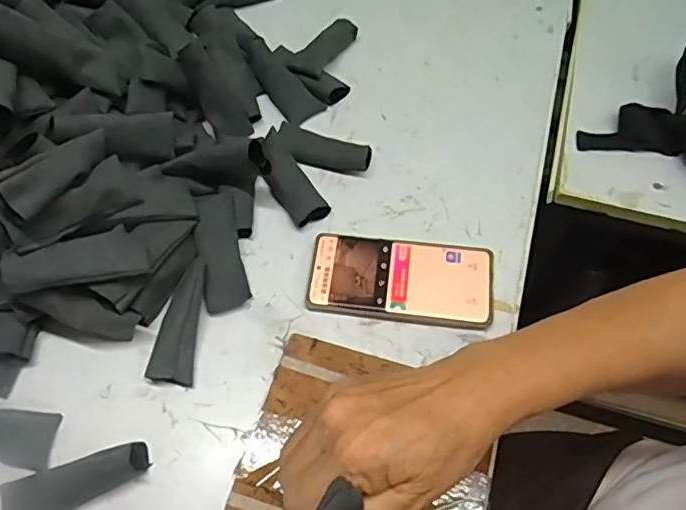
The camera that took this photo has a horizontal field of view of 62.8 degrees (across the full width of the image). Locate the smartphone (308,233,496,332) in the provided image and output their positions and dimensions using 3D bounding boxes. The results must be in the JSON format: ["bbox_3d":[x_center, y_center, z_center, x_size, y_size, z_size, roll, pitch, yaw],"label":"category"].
[{"bbox_3d":[0.051,0.021,0.498,0.159,0.015,0.076,8,61,6],"label":"smartphone"}]

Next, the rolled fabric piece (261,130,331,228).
[{"bbox_3d":[-0.051,-0.071,0.541,0.035,0.023,0.099,-29,64,-14],"label":"rolled fabric piece"}]

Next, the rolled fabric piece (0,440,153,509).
[{"bbox_3d":[-0.200,0.170,0.412,0.108,0.024,0.041,-17,62,-8],"label":"rolled fabric piece"}]

